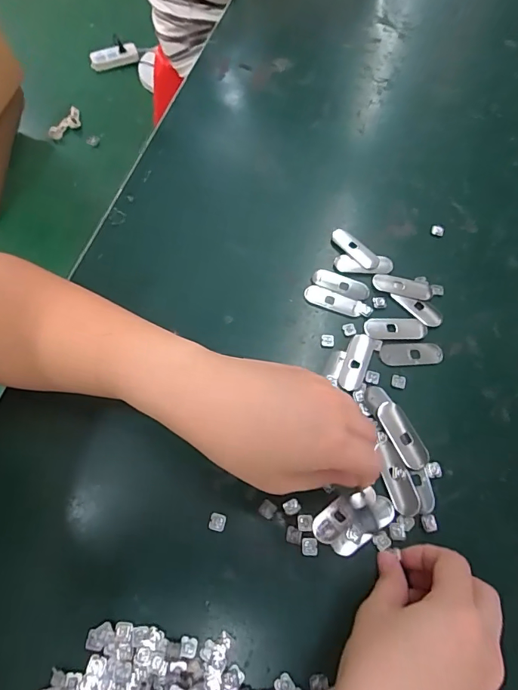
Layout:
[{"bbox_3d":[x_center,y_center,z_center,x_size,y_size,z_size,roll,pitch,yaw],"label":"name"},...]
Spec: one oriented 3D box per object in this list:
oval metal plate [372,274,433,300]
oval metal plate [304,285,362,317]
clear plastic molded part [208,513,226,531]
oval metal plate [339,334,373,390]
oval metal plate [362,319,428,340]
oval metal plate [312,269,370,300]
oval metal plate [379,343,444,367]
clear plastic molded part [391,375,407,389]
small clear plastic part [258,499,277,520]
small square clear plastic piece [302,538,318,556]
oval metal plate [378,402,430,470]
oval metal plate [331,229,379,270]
[{"bbox_3d":[0.124,-0.050,0.367,0.051,0.004,0.018,11,66,4],"label":"oval metal plate"},{"bbox_3d":[0.062,-0.038,0.362,0.047,0.004,0.017,20,67,8],"label":"oval metal plate"},{"bbox_3d":[-0.028,0.118,0.286,0.010,0.004,0.011,9,66,3],"label":"clear plastic molded part"},{"bbox_3d":[0.077,0.013,0.338,0.019,0.004,0.050,20,66,7],"label":"oval metal plate"},{"bbox_3d":[0.113,-0.013,0.352,0.052,0.004,0.019,0,65,-2],"label":"oval metal plate"},{"bbox_3d":[0.071,-0.053,0.369,0.049,0.004,0.018,18,66,7],"label":"oval metal plate"},{"bbox_3d":[0.122,0.007,0.343,0.050,0.004,0.019,0,65,-2],"label":"oval metal plate"},{"bbox_3d":[0.109,0.028,0.333,0.011,0.004,0.010,11,66,4],"label":"clear plastic molded part"},{"bbox_3d":[0.006,0.112,0.291,0.011,0.004,0.010,32,69,13],"label":"small clear plastic part"},{"bbox_3d":[0.033,0.132,0.280,0.010,0.004,0.010,4,65,0],"label":"small square clear plastic piece"},{"bbox_3d":[0.104,0.066,0.311,0.019,0.004,0.050,-27,74,-6],"label":"oval metal plate"},{"bbox_3d":[0.087,-0.087,0.386,0.017,0.005,0.050,-41,73,-18],"label":"oval metal plate"}]

